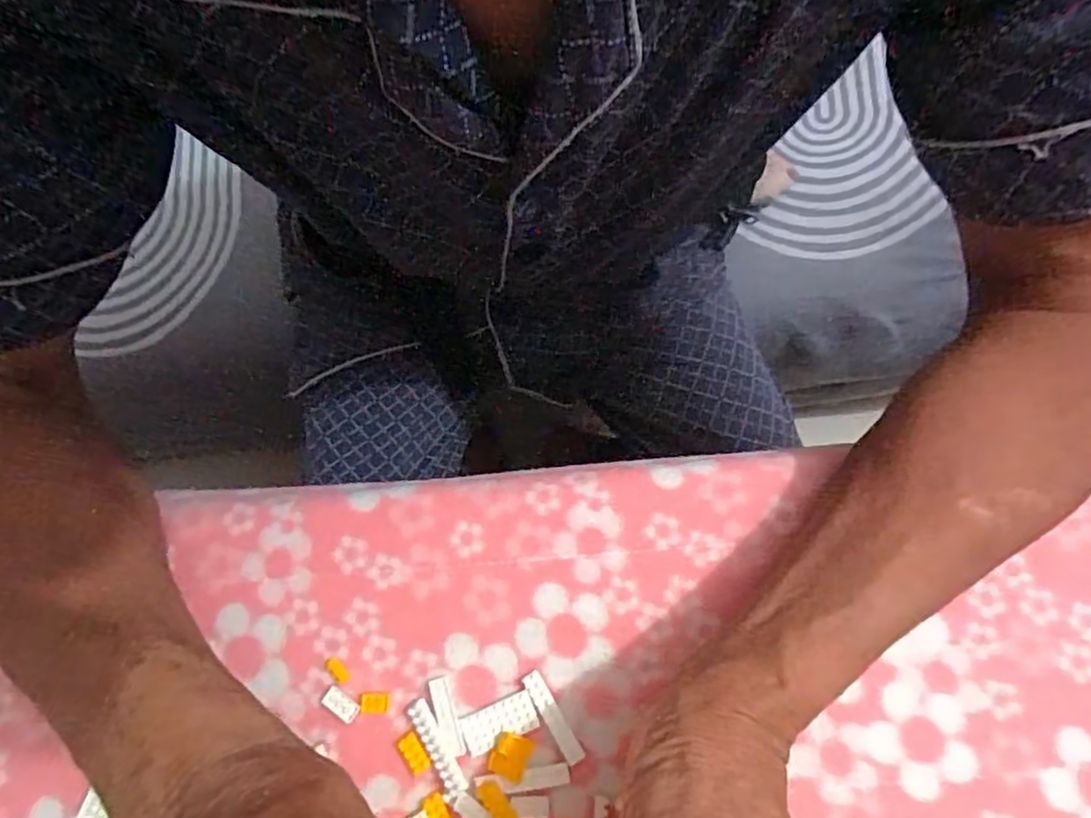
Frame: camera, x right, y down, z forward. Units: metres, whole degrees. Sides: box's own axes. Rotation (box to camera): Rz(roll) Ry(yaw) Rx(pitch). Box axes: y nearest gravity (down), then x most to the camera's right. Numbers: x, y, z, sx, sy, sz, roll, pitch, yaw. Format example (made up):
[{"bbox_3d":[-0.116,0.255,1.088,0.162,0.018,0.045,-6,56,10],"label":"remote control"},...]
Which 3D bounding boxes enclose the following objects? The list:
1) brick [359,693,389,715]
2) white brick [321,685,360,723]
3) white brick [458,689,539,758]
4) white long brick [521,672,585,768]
[{"bbox_3d":[-0.075,0.129,0.276,0.012,0.004,0.009,-1,75,2],"label":"brick"},{"bbox_3d":[-0.090,0.130,0.277,0.016,0.004,0.010,33,78,10],"label":"white brick"},{"bbox_3d":[-0.020,0.134,0.269,0.033,0.004,0.015,-23,75,-4],"label":"white brick"},{"bbox_3d":[0.003,0.133,0.272,0.009,0.004,0.040,-34,76,-7],"label":"white long brick"}]

